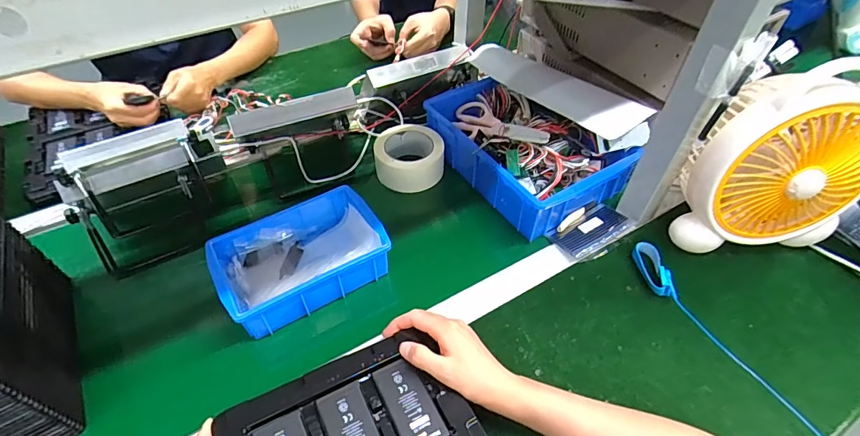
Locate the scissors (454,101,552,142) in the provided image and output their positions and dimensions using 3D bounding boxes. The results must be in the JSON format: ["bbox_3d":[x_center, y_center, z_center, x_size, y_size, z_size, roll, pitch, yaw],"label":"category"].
[{"bbox_3d":[0.103,-0.144,0.670,0.067,0.025,0.192,-30,37,-24],"label":"scissors"}]

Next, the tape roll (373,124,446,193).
[{"bbox_3d":[-0.033,-0.100,0.705,0.112,0.058,0.112,0,48,0],"label":"tape roll"}]

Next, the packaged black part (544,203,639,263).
[{"bbox_3d":[0.232,0.016,0.609,0.118,0.020,0.066,-26,54,-22],"label":"packaged black part"}]

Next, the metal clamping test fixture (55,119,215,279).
[{"bbox_3d":[-0.379,-0.030,0.591,0.195,0.151,0.081,-28,54,-23],"label":"metal clamping test fixture"}]

